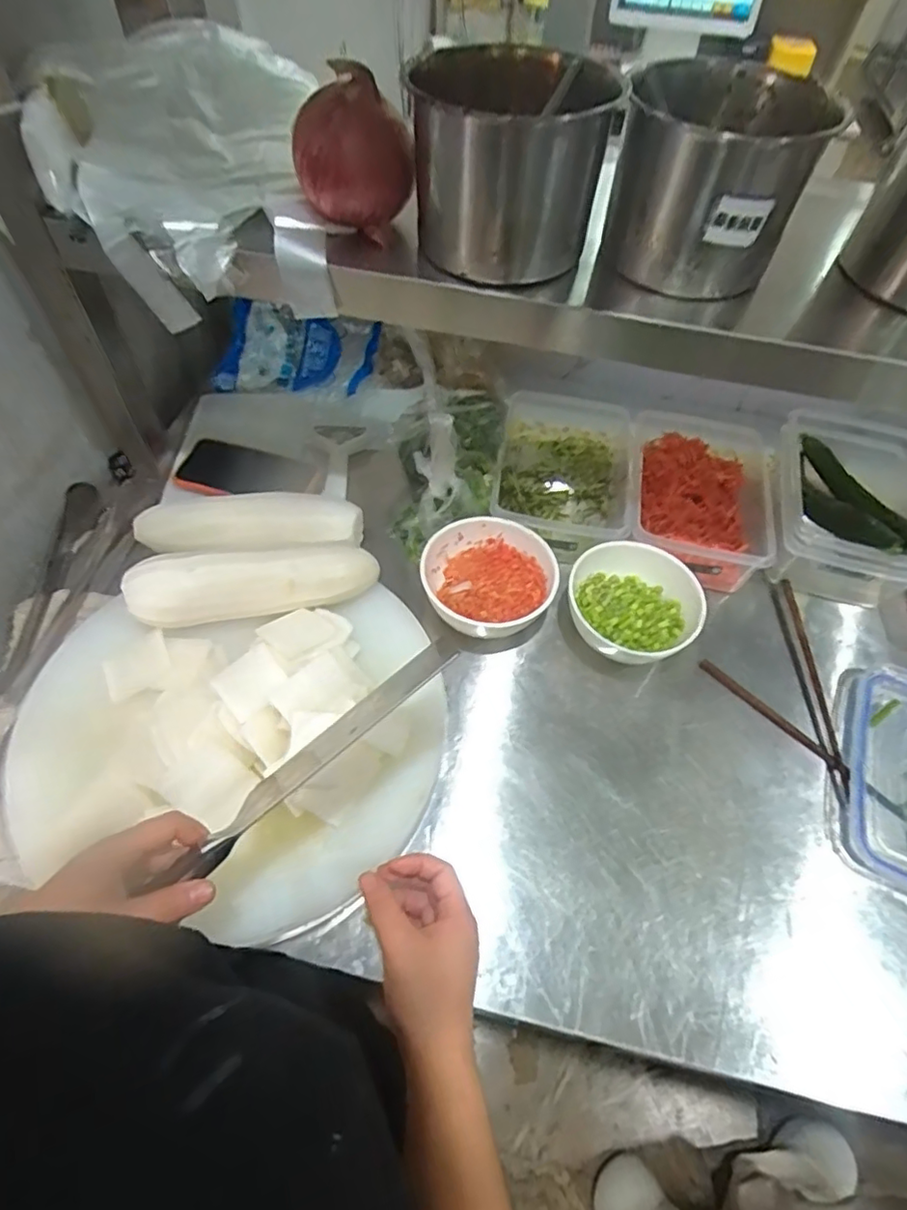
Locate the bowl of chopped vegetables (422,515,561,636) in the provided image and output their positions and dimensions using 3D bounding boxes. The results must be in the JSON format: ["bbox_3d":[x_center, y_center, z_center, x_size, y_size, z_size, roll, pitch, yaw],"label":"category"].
[{"bbox_3d":[0.036,-0.023,0.639,0.133,0.065,0.130,1,55,-2],"label":"bowl of chopped vegetables"}]

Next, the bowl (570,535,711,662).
[{"bbox_3d":[0.186,0.001,0.631,0.132,0.064,0.125,1,55,-2],"label":"bowl"}]

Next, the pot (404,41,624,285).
[{"bbox_3d":[0.039,-0.335,0.464,0.137,0.115,0.121,-3,56,-5],"label":"pot"}]

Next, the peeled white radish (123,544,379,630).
[{"bbox_3d":[-0.190,-0.018,0.584,0.230,0.058,0.061,-9,56,-9],"label":"peeled white radish"}]

